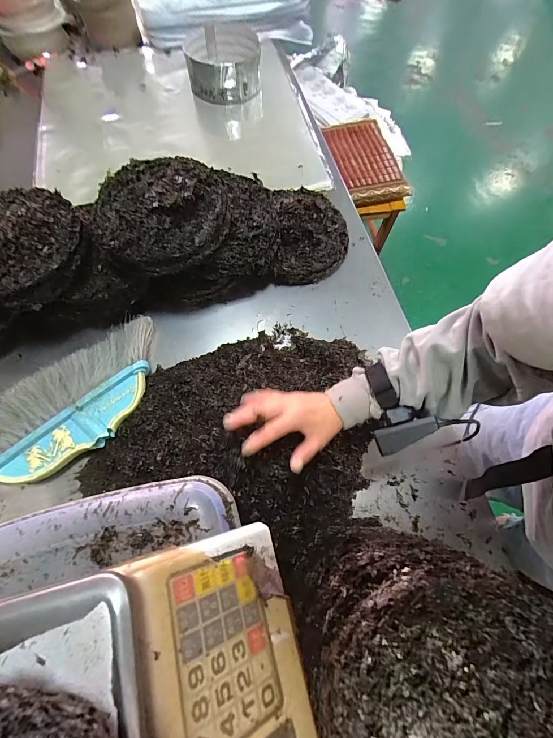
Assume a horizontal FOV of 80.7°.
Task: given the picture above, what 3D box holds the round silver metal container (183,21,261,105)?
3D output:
[{"bbox_3d":[-0.134,-0.769,0.832,0.179,0.094,0.201,-2,68,-1],"label":"round silver metal container"}]

